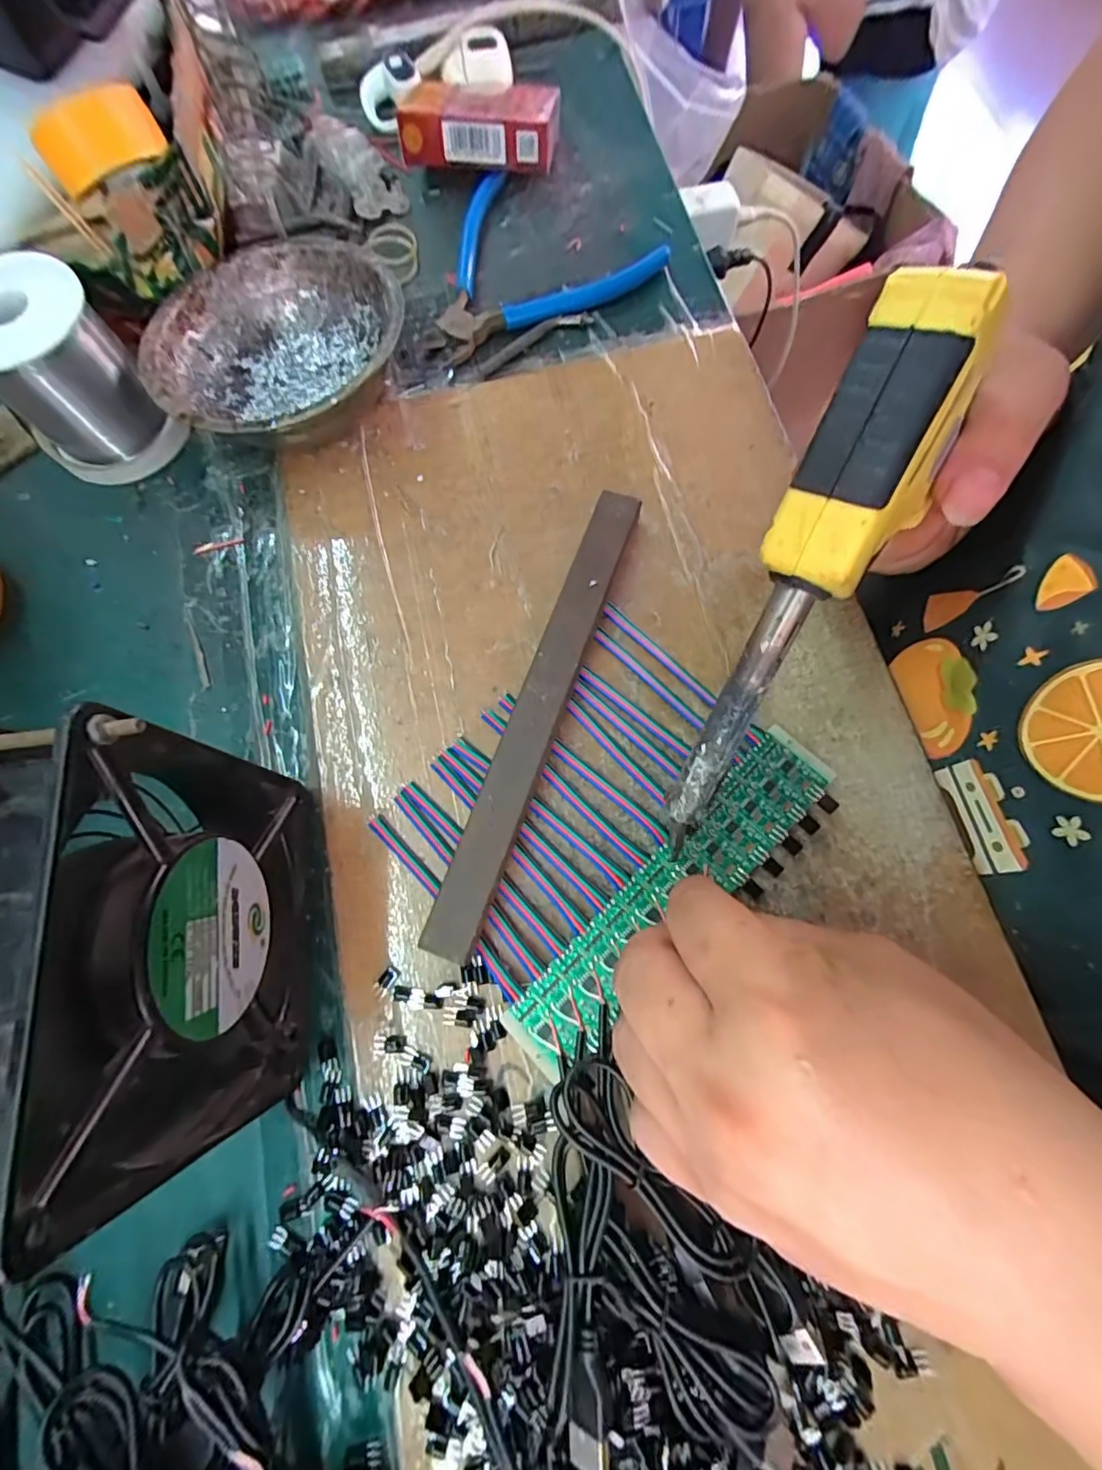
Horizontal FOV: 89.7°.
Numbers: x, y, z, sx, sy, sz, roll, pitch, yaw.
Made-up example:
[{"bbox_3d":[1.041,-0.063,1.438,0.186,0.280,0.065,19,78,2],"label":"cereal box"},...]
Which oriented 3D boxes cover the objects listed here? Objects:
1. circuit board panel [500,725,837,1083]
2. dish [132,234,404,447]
[{"bbox_3d":[0.050,0.062,0.221,0.162,0.004,0.034,-42,77,-9],"label":"circuit board panel"},{"bbox_3d":[-0.135,-0.191,0.285,0.122,0.044,0.121,0,74,2],"label":"dish"}]

